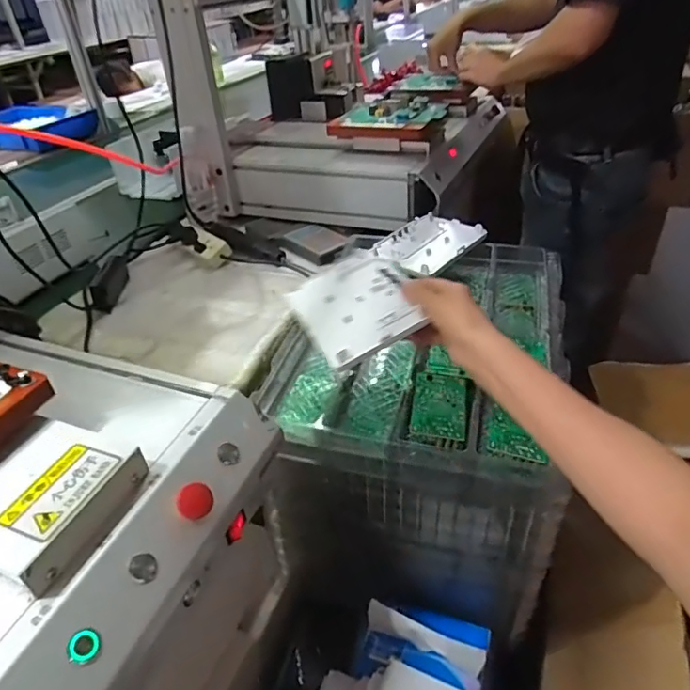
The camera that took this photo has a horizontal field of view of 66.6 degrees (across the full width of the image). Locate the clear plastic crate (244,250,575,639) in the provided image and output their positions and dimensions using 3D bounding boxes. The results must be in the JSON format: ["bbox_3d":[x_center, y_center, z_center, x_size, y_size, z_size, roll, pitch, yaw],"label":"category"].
[{"bbox_3d":[0.126,0.081,0.809,0.358,0.266,0.483,7,38,15],"label":"clear plastic crate"}]

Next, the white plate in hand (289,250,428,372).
[{"bbox_3d":[0.018,-0.051,0.619,0.137,0.014,0.165,-29,42,-6],"label":"white plate in hand"}]

